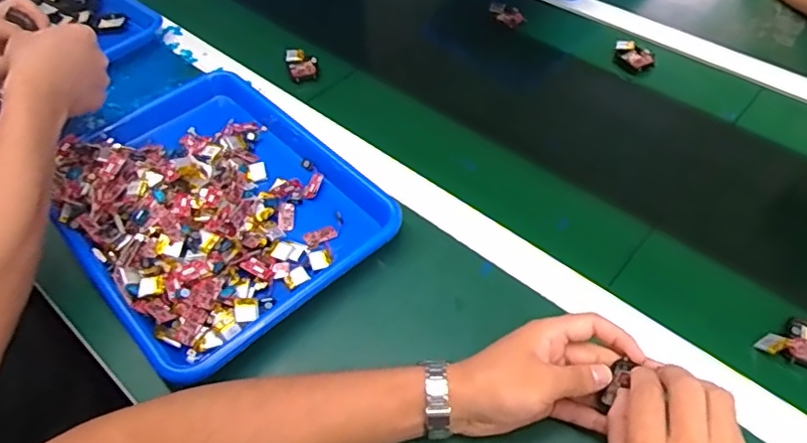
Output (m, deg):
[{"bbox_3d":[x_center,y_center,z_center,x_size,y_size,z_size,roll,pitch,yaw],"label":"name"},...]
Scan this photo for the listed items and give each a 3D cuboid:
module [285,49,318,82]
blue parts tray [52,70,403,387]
[{"bbox_3d":[-0.133,-0.207,0.736,0.038,0.022,0.044,-7,51,-4],"label":"module"},{"bbox_3d":[-0.191,-0.028,0.569,0.265,0.045,0.336,-35,57,-24],"label":"blue parts tray"}]

